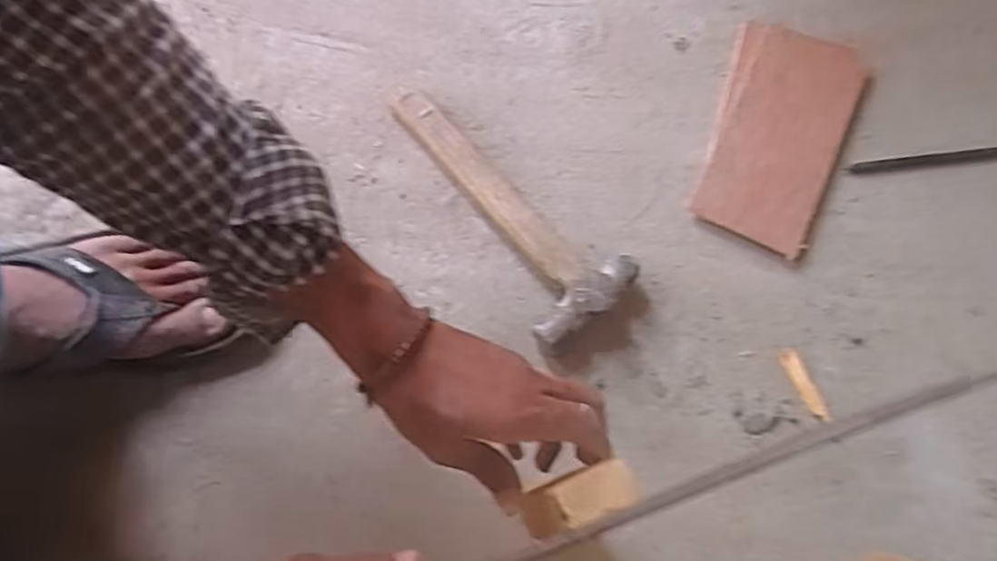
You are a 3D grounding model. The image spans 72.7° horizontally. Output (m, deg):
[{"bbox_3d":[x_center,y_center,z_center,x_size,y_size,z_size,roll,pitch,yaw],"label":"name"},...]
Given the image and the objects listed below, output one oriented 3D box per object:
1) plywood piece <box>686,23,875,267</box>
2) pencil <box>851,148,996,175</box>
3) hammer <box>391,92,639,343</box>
[{"bbox_3d":[0.235,-0.129,0.576,0.113,0.010,0.208,27,74,7],"label":"plywood piece"},{"bbox_3d":[0.366,-0.102,0.576,0.135,0.005,0.011,-6,73,-3],"label":"pencil"},{"bbox_3d":[0.002,-0.067,0.541,0.084,0.033,0.237,-35,76,-11],"label":"hammer"}]

